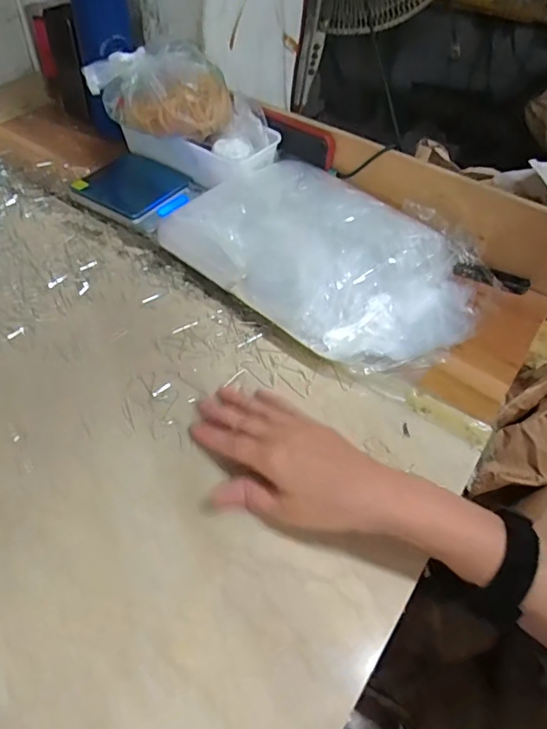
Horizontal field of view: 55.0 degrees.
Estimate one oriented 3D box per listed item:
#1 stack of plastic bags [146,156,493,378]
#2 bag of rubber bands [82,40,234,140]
[{"bbox_3d":[0.053,-0.114,0.535,0.298,0.055,0.201,34,56,22],"label":"stack of plastic bags"},{"bbox_3d":[-0.123,-0.304,0.584,0.148,0.068,0.081,2,50,-4],"label":"bag of rubber bands"}]

